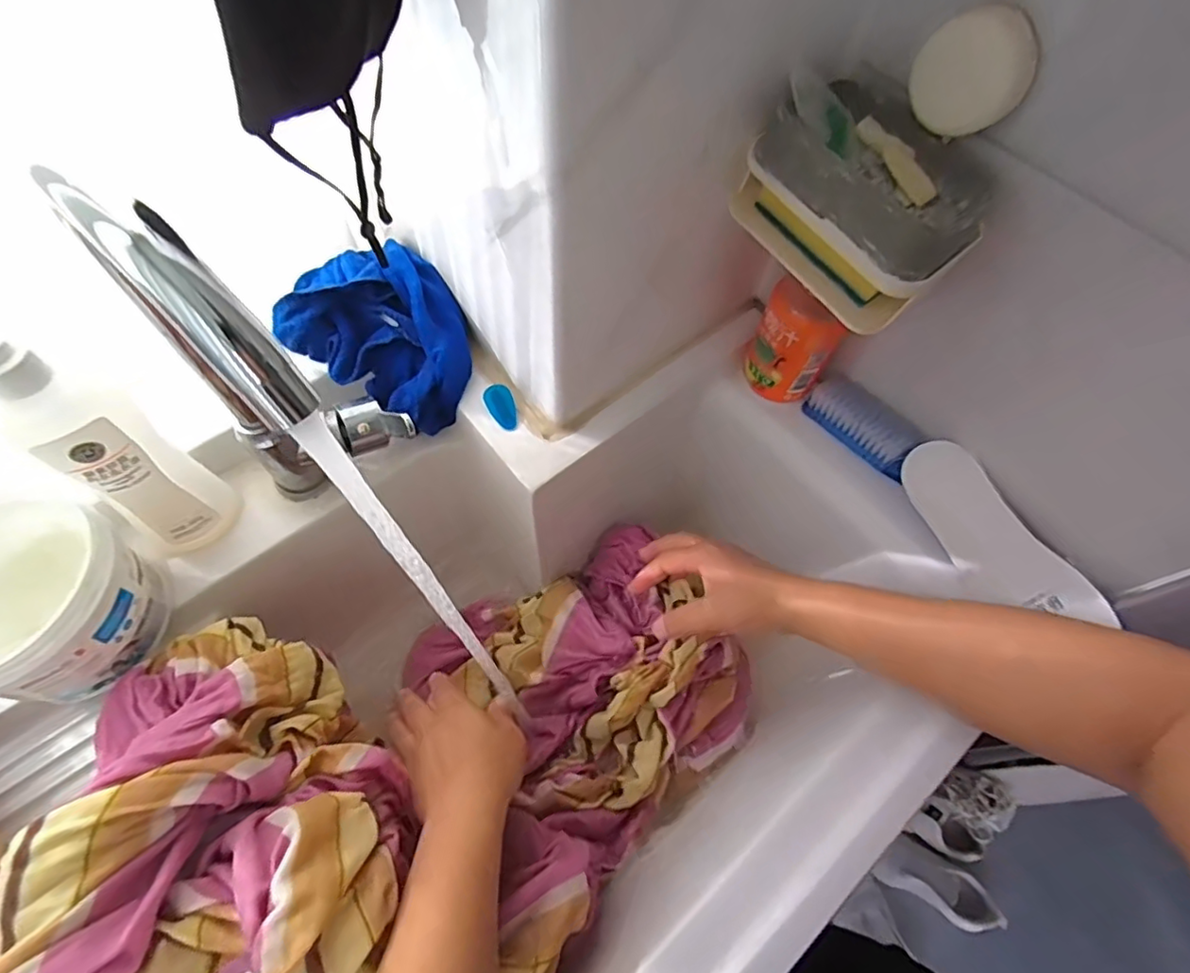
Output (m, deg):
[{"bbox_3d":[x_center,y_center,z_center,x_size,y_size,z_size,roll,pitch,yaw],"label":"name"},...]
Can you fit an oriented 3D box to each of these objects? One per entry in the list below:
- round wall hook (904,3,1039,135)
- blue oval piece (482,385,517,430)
[{"bbox_3d":[0.202,-0.222,0.318,0.057,0.052,0.016,34,66,13],"label":"round wall hook"},{"bbox_3d":[-0.074,-0.064,0.473,0.021,0.007,0.040,-28,68,-16],"label":"blue oval piece"}]

